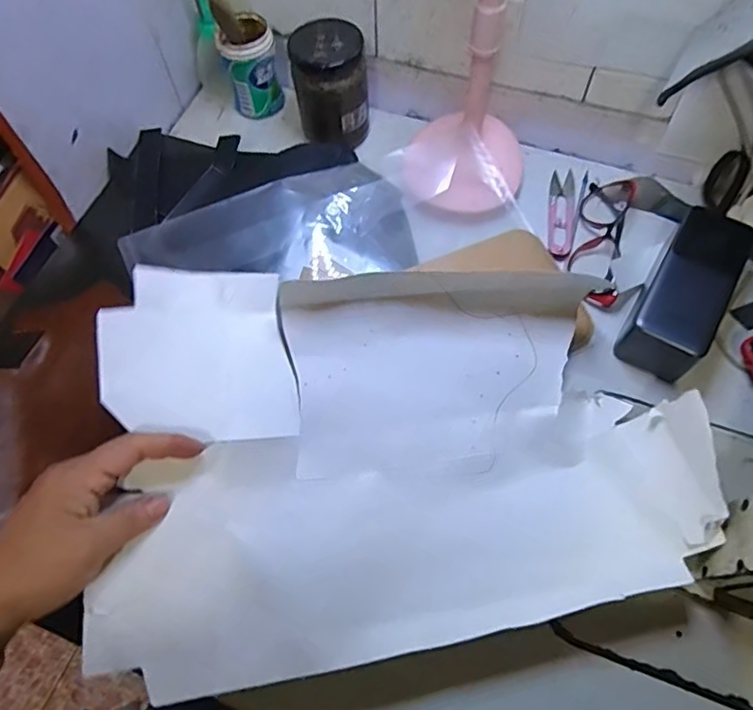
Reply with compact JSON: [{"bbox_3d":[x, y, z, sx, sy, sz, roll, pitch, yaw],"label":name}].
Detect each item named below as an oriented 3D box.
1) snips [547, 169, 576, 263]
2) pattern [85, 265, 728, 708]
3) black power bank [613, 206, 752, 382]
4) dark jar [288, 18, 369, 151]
[{"bbox_3d":[0.166,-0.127,0.503,0.023,0.006,0.102,11,63,8],"label":"snips"},{"bbox_3d":[0.022,0.053,0.371,0.367,0.088,0.257,-8,62,-2],"label":"pattern"},{"bbox_3d":[0.238,-0.048,0.435,0.053,0.052,0.136,29,67,16],"label":"black power bank"},{"bbox_3d":[-0.040,-0.242,0.512,0.062,0.091,0.055,-7,62,-1],"label":"dark jar"}]

